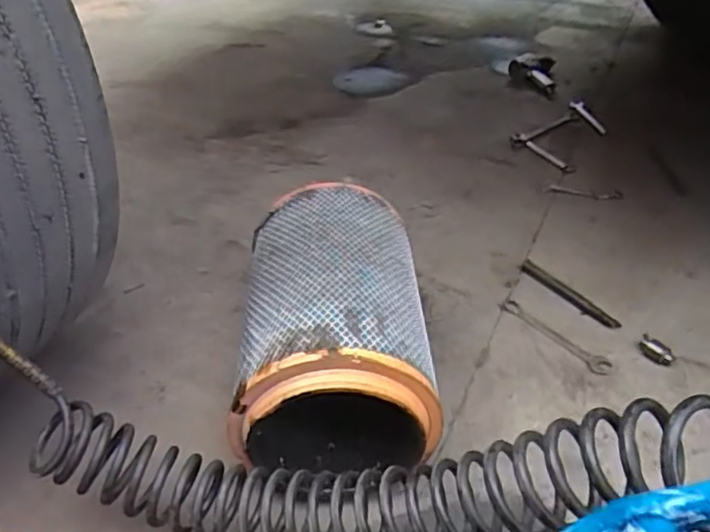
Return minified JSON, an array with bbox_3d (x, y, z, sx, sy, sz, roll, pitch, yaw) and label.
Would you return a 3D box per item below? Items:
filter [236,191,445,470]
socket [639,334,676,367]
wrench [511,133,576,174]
[{"bbox_3d":[-0.030,0.084,0.972,0.269,0.238,0.432,-4,37,-2],"label":"filter"},{"bbox_3d":[0.516,0.144,1.090,0.030,0.024,0.062,-26,43,-28],"label":"socket"},{"bbox_3d":[0.494,-0.302,1.693,0.057,0.019,0.239,-18,39,-19],"label":"wrench"}]

